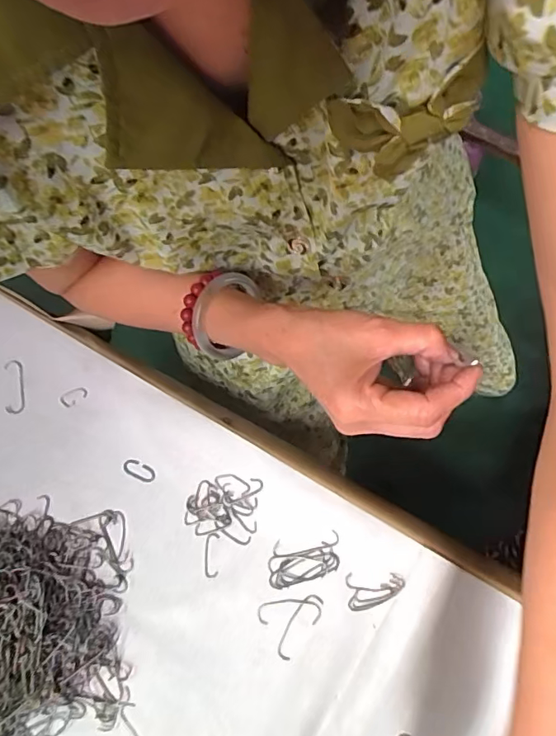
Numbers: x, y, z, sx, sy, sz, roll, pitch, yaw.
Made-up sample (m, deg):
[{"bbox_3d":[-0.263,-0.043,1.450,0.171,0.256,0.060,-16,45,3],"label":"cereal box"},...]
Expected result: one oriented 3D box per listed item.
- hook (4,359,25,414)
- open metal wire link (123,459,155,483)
[{"bbox_3d":[-0.236,0.017,0.459,0.017,0.005,0.051,-13,76,-2],"label":"hook"},{"bbox_3d":[-0.119,0.087,0.435,0.029,0.004,0.014,24,76,13],"label":"open metal wire link"}]

